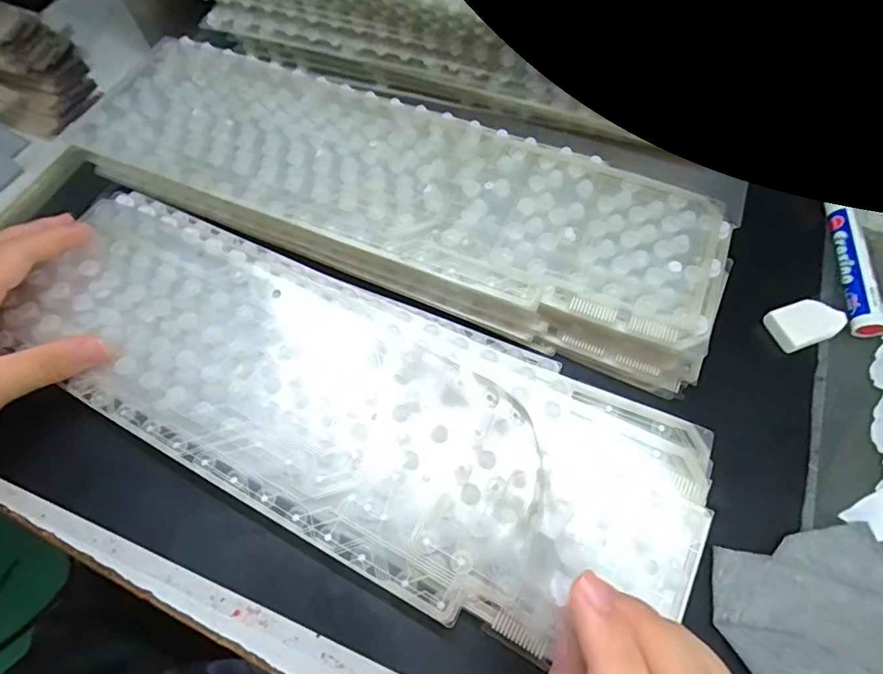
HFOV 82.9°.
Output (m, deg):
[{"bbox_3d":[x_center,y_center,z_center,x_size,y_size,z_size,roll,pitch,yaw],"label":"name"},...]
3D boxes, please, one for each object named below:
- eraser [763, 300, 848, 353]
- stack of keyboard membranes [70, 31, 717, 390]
[{"bbox_3d":[0.219,-0.008,0.301,0.042,0.009,0.026,-20,66,-8],"label":"eraser"},{"bbox_3d":[-0.031,-0.101,0.323,0.414,0.032,0.124,23,67,12],"label":"stack of keyboard membranes"}]

